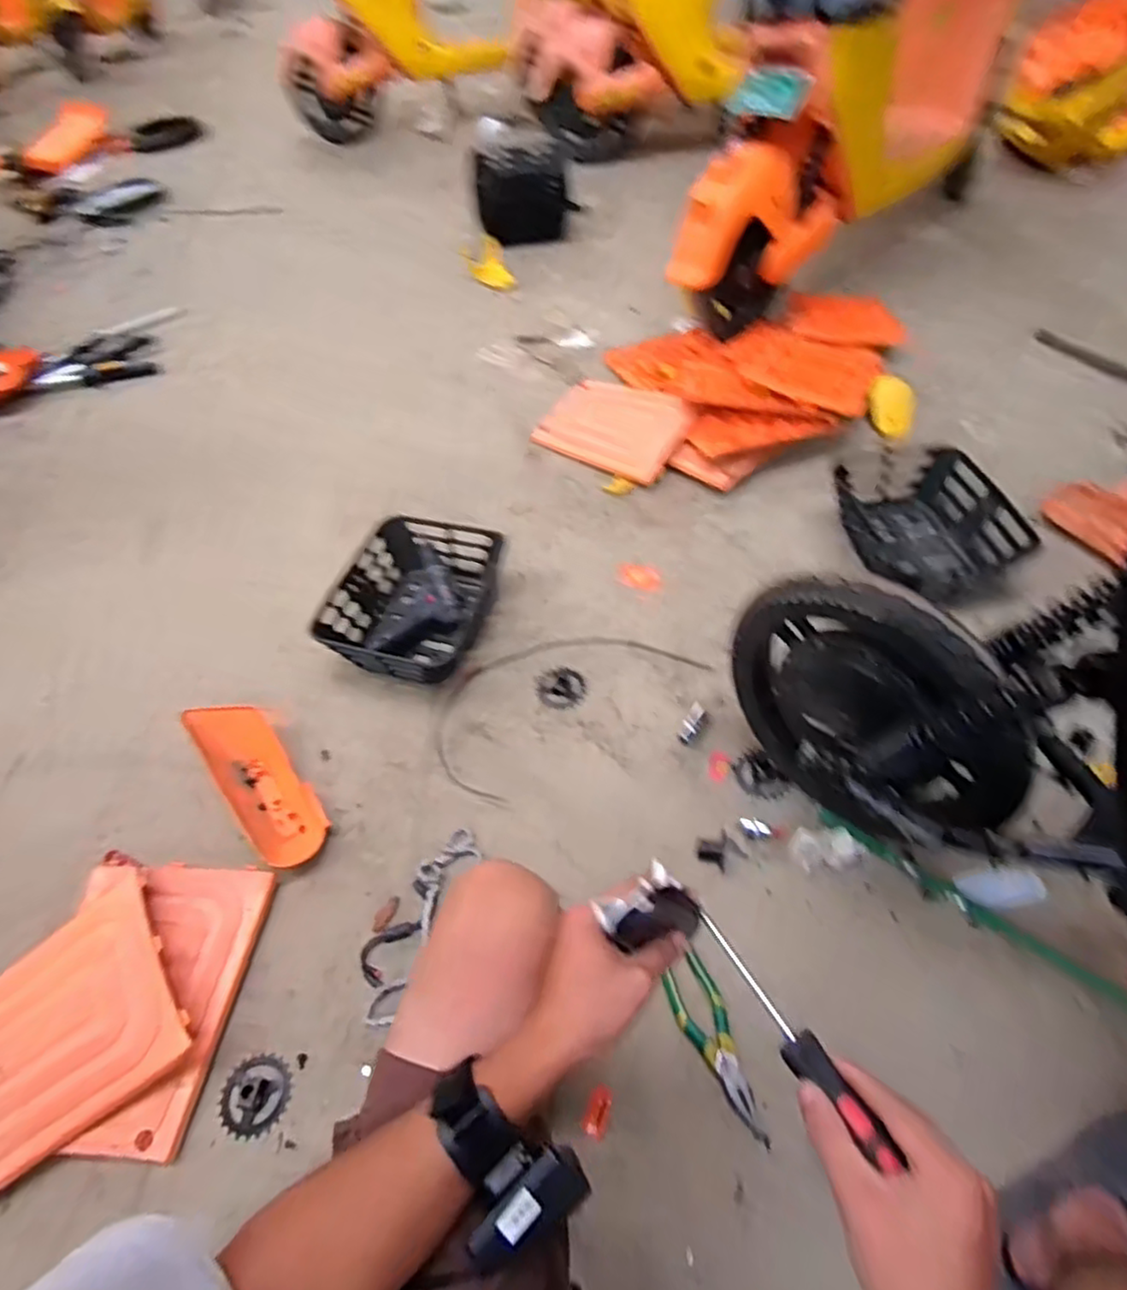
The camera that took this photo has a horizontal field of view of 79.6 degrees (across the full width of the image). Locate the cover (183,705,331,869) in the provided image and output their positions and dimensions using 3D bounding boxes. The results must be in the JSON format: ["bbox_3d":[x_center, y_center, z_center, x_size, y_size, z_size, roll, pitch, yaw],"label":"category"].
[{"bbox_3d":[-0.491,0.214,1.084,0.117,0.051,0.339,-35,57,-21],"label":"cover"}]

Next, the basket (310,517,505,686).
[{"bbox_3d":[-0.267,-0.079,1.249,0.268,0.117,0.324,16,55,16],"label":"basket"}]

